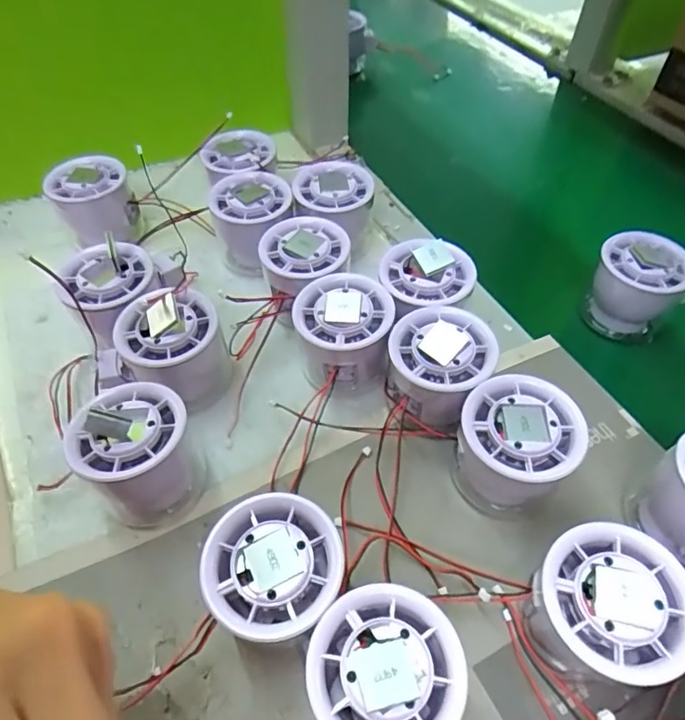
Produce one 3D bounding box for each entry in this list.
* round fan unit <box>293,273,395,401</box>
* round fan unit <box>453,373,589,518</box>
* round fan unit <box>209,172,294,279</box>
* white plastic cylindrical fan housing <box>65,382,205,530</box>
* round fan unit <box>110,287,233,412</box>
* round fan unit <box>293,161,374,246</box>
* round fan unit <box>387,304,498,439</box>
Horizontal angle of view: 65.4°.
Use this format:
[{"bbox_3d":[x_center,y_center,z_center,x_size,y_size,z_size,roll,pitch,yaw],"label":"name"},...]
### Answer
[{"bbox_3d":[0.002,-0.013,0.323,0.056,0.054,0.055,0,51,0],"label":"round fan unit"},{"bbox_3d":[0.086,0.048,0.276,0.057,0.057,0.059,33,58,23],"label":"round fan unit"},{"bbox_3d":[-0.061,-0.098,0.391,0.057,0.055,0.067,-37,60,-26],"label":"round fan unit"},{"bbox_3d":[-0.104,0.046,0.274,0.055,0.071,0.056,0,51,0],"label":"white plastic cylindrical fan housing"},{"bbox_3d":[-0.100,-0.007,0.317,0.058,0.059,0.056,-14,53,-11],"label":"round fan unit"},{"bbox_3d":[-0.006,-0.113,0.394,0.057,0.044,0.056,-10,53,-5],"label":"round fan unit"},{"bbox_3d":[0.053,0.009,0.305,0.056,0.058,0.060,19,54,14],"label":"round fan unit"}]

